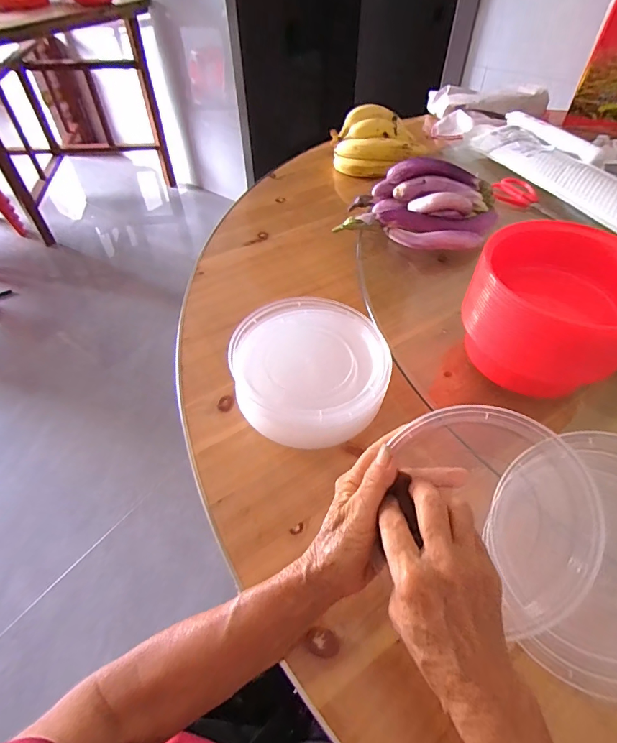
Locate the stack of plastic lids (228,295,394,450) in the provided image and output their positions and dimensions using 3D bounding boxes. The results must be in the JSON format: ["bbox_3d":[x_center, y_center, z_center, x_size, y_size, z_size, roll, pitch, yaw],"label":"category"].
[{"bbox_3d":[0.001,0.000,0.484,0.169,0.066,0.181,-10,51,-9],"label":"stack of plastic lids"}]

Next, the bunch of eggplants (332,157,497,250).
[{"bbox_3d":[0.178,-0.266,0.666,0.231,0.112,0.155,16,52,12],"label":"bunch of eggplants"}]

